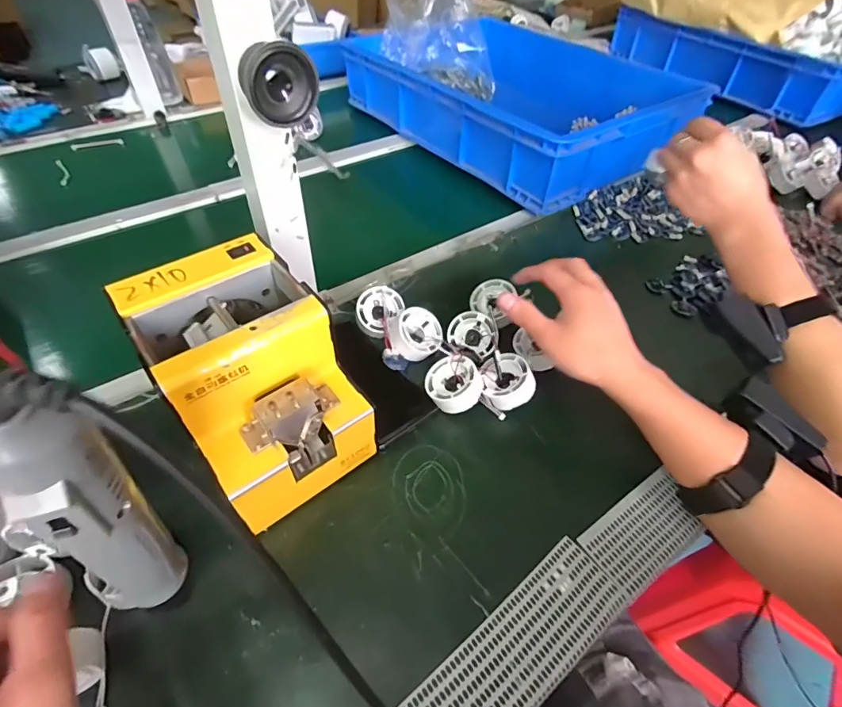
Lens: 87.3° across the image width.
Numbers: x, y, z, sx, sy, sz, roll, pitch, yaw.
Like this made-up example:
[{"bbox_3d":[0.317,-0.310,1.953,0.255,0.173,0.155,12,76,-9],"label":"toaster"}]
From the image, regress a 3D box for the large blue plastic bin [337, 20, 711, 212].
[{"bbox_3d":[0.167,-0.496,0.865,0.394,0.143,0.572,-29,56,-25],"label":"large blue plastic bin"}]

